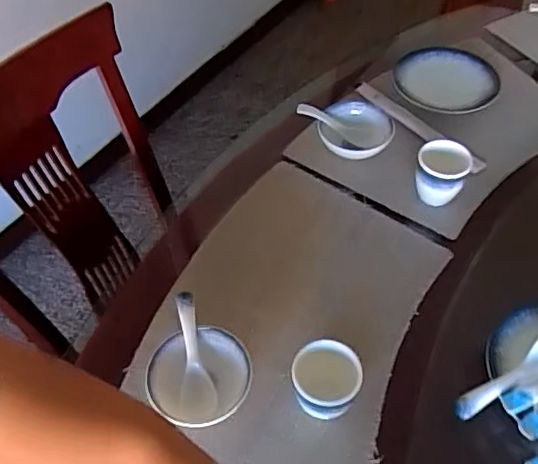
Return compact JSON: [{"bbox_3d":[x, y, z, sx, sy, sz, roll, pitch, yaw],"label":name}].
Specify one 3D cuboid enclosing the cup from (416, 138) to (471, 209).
[{"bbox_3d":[0.241,-0.079,0.789,0.068,0.078,0.058,15,54,14],"label":"cup"}]

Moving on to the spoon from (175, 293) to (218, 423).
[{"bbox_3d":[-0.087,0.140,0.626,0.040,0.031,0.147,-11,52,-6],"label":"spoon"}]

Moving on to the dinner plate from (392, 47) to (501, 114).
[{"bbox_3d":[0.309,-0.268,0.966,0.169,0.019,0.186,22,52,6],"label":"dinner plate"}]

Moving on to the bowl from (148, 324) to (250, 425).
[{"bbox_3d":[-0.077,0.164,0.624,0.106,0.046,0.114,0,52,1],"label":"bowl"}]

